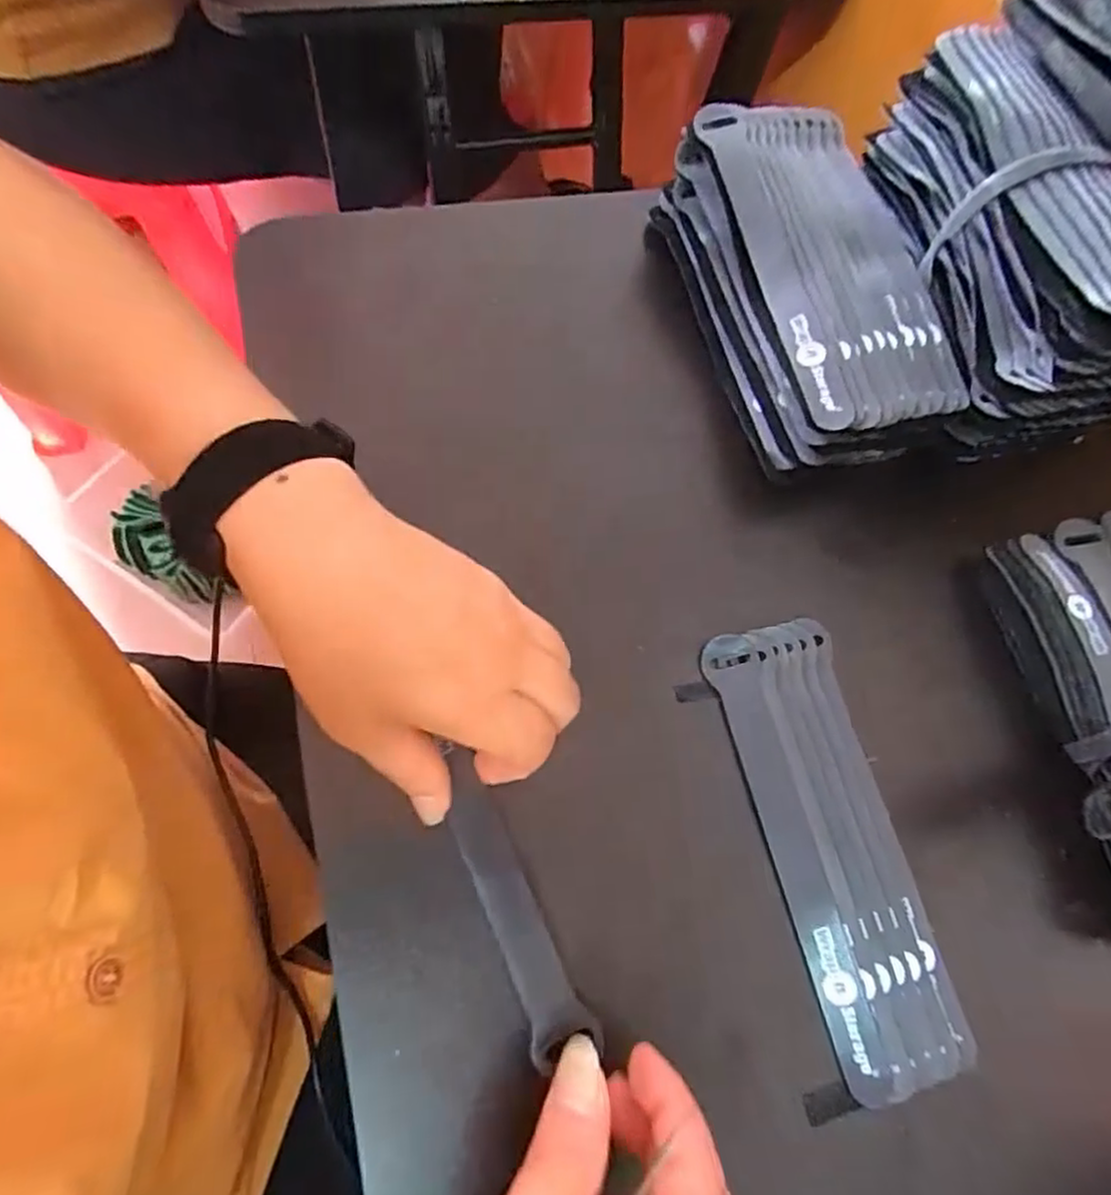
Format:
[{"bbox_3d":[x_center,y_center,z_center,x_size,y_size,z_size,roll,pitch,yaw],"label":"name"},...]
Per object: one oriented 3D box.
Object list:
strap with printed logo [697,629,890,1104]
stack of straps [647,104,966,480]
[{"bbox_3d":[0.106,0.114,0.311,0.027,0.008,0.199,-11,72,-6],"label":"strap with printed logo"},{"bbox_3d":[0.139,-0.169,0.380,0.101,0.067,0.211,-17,73,-10],"label":"stack of straps"}]

